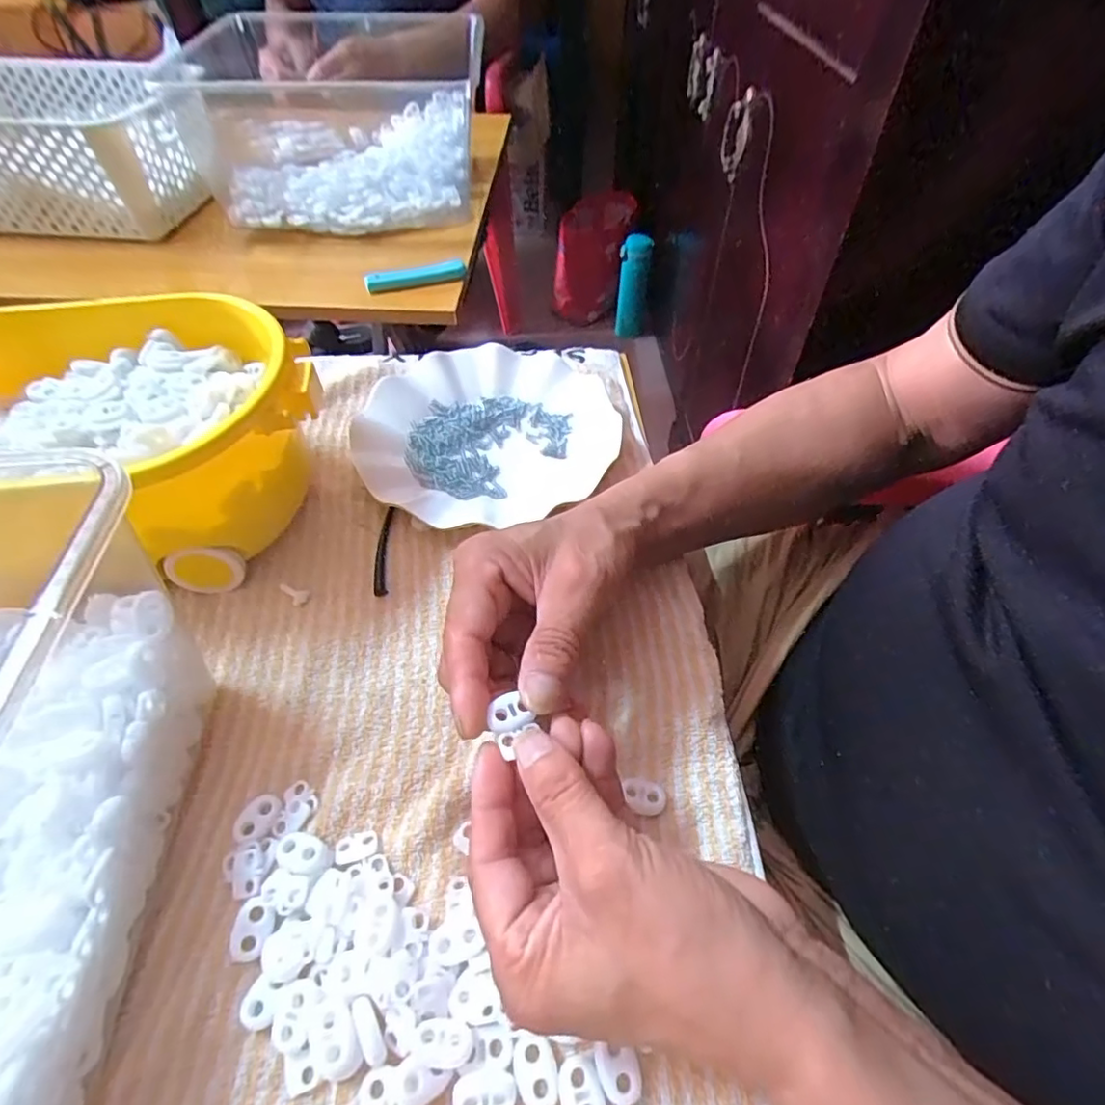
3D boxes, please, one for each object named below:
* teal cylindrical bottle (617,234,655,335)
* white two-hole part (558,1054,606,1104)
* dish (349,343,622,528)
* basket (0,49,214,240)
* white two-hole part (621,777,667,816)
[{"bbox_3d":[0.187,-0.609,1.373,0.069,0.215,0.084,7,52,7],"label":"teal cylindrical bottle"},{"bbox_3d":[0.011,0.197,0.214,0.015,0.006,0.022,-16,53,-12],"label":"white two-hole part"},{"bbox_3d":[-0.050,-0.093,0.428,0.180,0.025,0.167,-1,51,1],"label":"dish"},{"bbox_3d":[-0.543,-0.447,0.666,0.307,0.131,0.237,2,51,3],"label":"basket"},{"bbox_3d":[0.042,0.115,0.277,0.021,0.004,0.014,19,54,16],"label":"white two-hole part"}]

